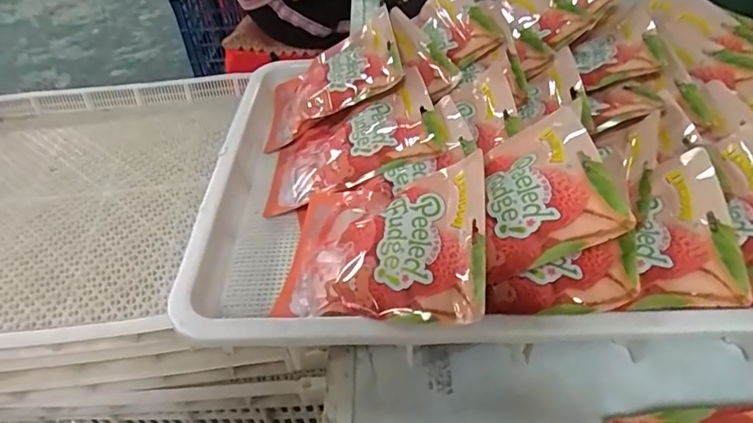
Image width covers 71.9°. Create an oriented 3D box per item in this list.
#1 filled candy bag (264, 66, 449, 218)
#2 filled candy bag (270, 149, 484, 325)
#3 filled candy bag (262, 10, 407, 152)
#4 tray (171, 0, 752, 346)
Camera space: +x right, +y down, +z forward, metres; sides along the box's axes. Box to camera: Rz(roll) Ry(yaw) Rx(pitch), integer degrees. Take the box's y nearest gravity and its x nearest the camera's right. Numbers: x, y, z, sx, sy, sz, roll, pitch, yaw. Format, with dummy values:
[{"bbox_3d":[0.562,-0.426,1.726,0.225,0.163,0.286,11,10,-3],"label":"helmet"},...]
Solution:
[{"bbox_3d":[-0.031,-0.075,0.612,0.215,0.040,0.158,-25,42,14],"label":"filled candy bag"},{"bbox_3d":[-0.003,0.030,0.474,0.207,0.026,0.149,-10,53,33],"label":"filled candy bag"},{"bbox_3d":[-0.063,-0.171,0.685,0.207,0.032,0.136,-28,46,23],"label":"filled candy bag"},{"bbox_3d":[0.151,-0.072,0.579,0.669,0.141,0.482,-2,45,2],"label":"tray"}]

